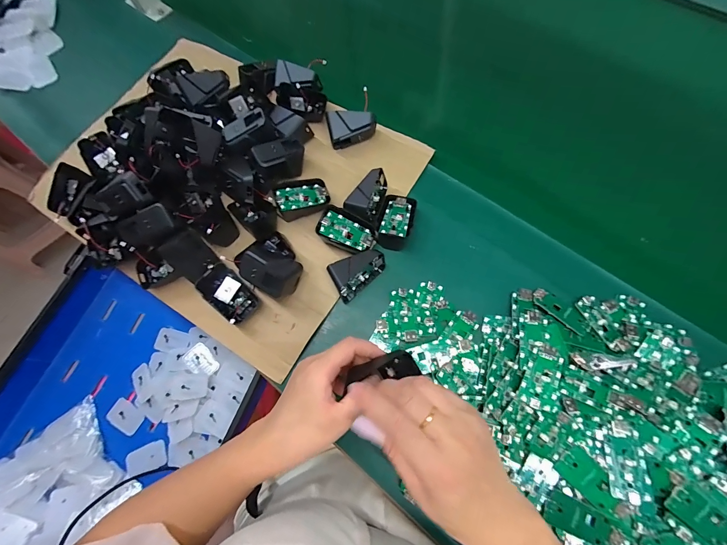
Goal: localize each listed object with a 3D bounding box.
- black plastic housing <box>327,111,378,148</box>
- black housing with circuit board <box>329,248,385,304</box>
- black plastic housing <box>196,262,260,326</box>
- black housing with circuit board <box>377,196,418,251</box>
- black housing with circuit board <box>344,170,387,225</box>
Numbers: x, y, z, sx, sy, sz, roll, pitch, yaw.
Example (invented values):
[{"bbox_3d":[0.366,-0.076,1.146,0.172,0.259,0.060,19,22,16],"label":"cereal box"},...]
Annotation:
[{"bbox_3d":[-0.015,-0.198,0.451,0.066,0.044,0.031,-13,71,0],"label":"black plastic housing"},{"bbox_3d":[-0.008,-0.003,0.387,0.068,0.045,0.039,-36,73,-8],"label":"black housing with circuit board"},{"bbox_3d":[-0.158,0.026,0.381,0.069,0.017,0.042,49,67,-13],"label":"black plastic housing"},{"bbox_3d":[0.042,-0.067,0.410,0.041,0.034,0.068,11,72,8],"label":"black housing with circuit board"},{"bbox_3d":[0.005,-0.100,0.419,0.043,0.033,0.066,17,73,9],"label":"black housing with circuit board"}]

